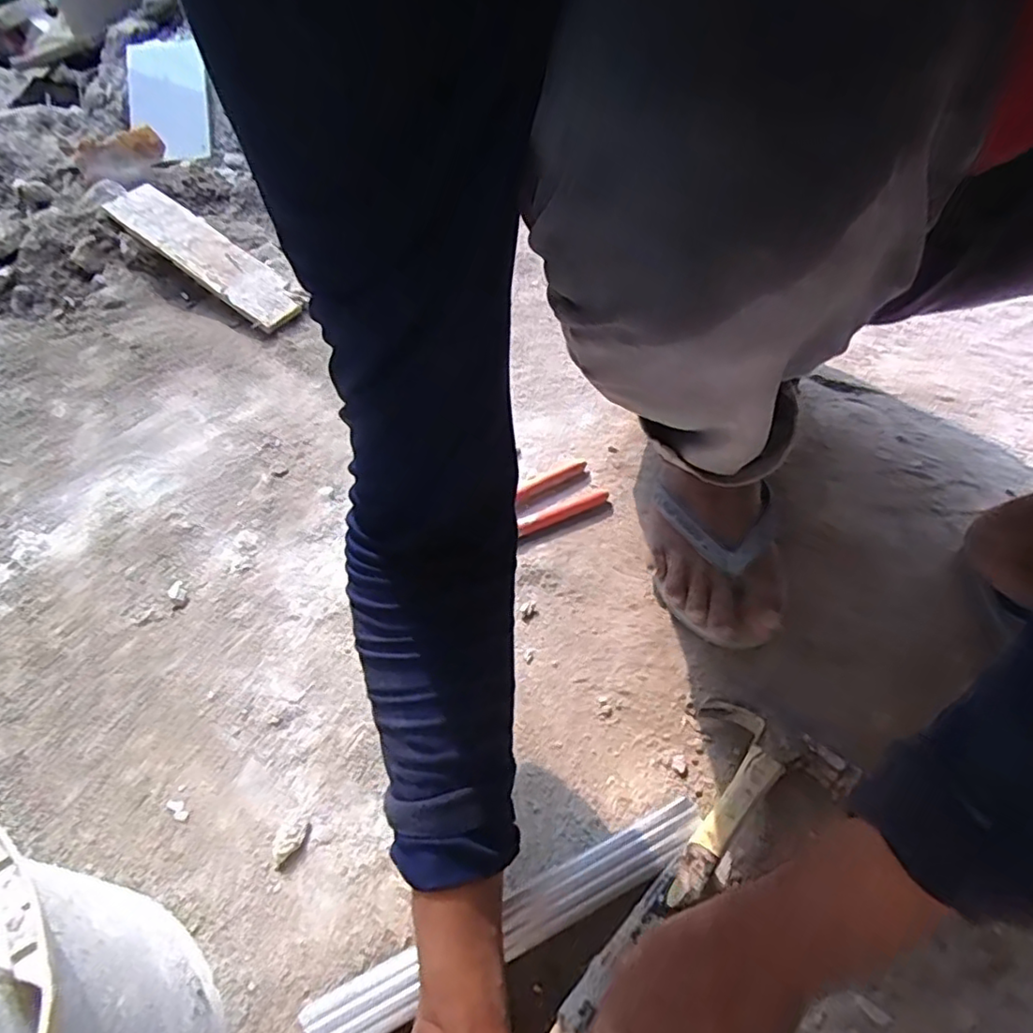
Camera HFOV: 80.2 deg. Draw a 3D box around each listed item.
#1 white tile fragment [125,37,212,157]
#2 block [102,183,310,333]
[{"bbox_3d":[-0.496,-0.604,0.875,0.096,0.016,0.196,-5,79,-25],"label":"white tile fragment"},{"bbox_3d":[-0.388,-0.329,0.764,0.293,0.017,0.078,38,64,11],"label":"block"}]

